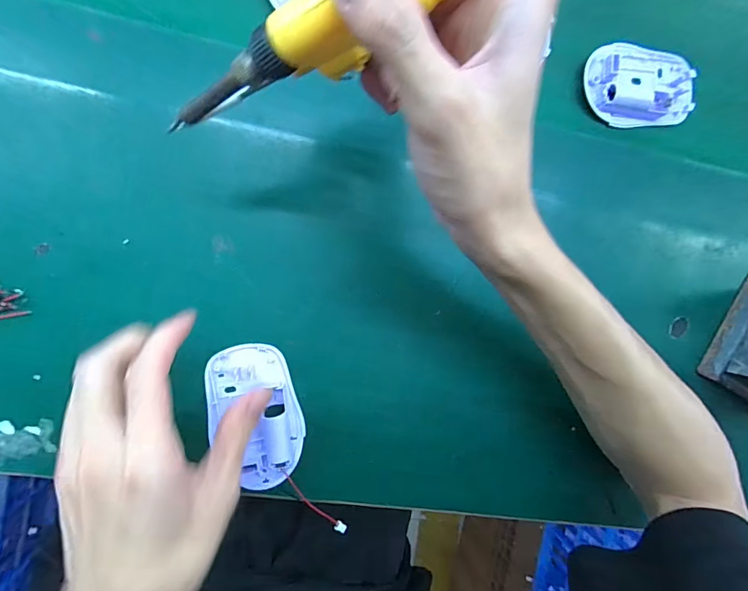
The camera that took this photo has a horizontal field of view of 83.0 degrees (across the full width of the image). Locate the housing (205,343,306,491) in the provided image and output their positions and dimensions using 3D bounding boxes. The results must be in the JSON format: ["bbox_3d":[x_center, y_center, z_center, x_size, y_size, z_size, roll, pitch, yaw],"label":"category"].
[{"bbox_3d":[-0.081,0.083,0.288,0.061,0.014,0.097,-4,93,-8],"label":"housing"}]

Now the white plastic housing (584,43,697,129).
[{"bbox_3d":[0.208,-0.164,0.326,0.090,0.017,0.060,-1,92,-8],"label":"white plastic housing"}]

